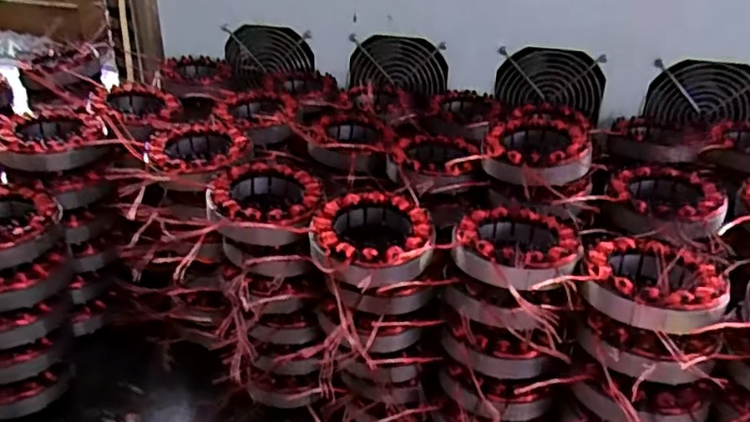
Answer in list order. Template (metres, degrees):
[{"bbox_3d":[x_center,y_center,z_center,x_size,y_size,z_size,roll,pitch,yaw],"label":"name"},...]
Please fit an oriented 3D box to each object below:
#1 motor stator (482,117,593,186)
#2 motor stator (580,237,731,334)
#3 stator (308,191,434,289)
[{"bbox_3d":[0.131,-0.046,0.511,0.082,0.035,0.089,7,30,8],"label":"motor stator"},{"bbox_3d":[0.180,0.044,0.401,0.084,0.025,0.090,18,33,25],"label":"motor stator"},{"bbox_3d":[-0.002,0.020,0.442,0.084,0.029,0.088,4,30,2],"label":"stator"}]

